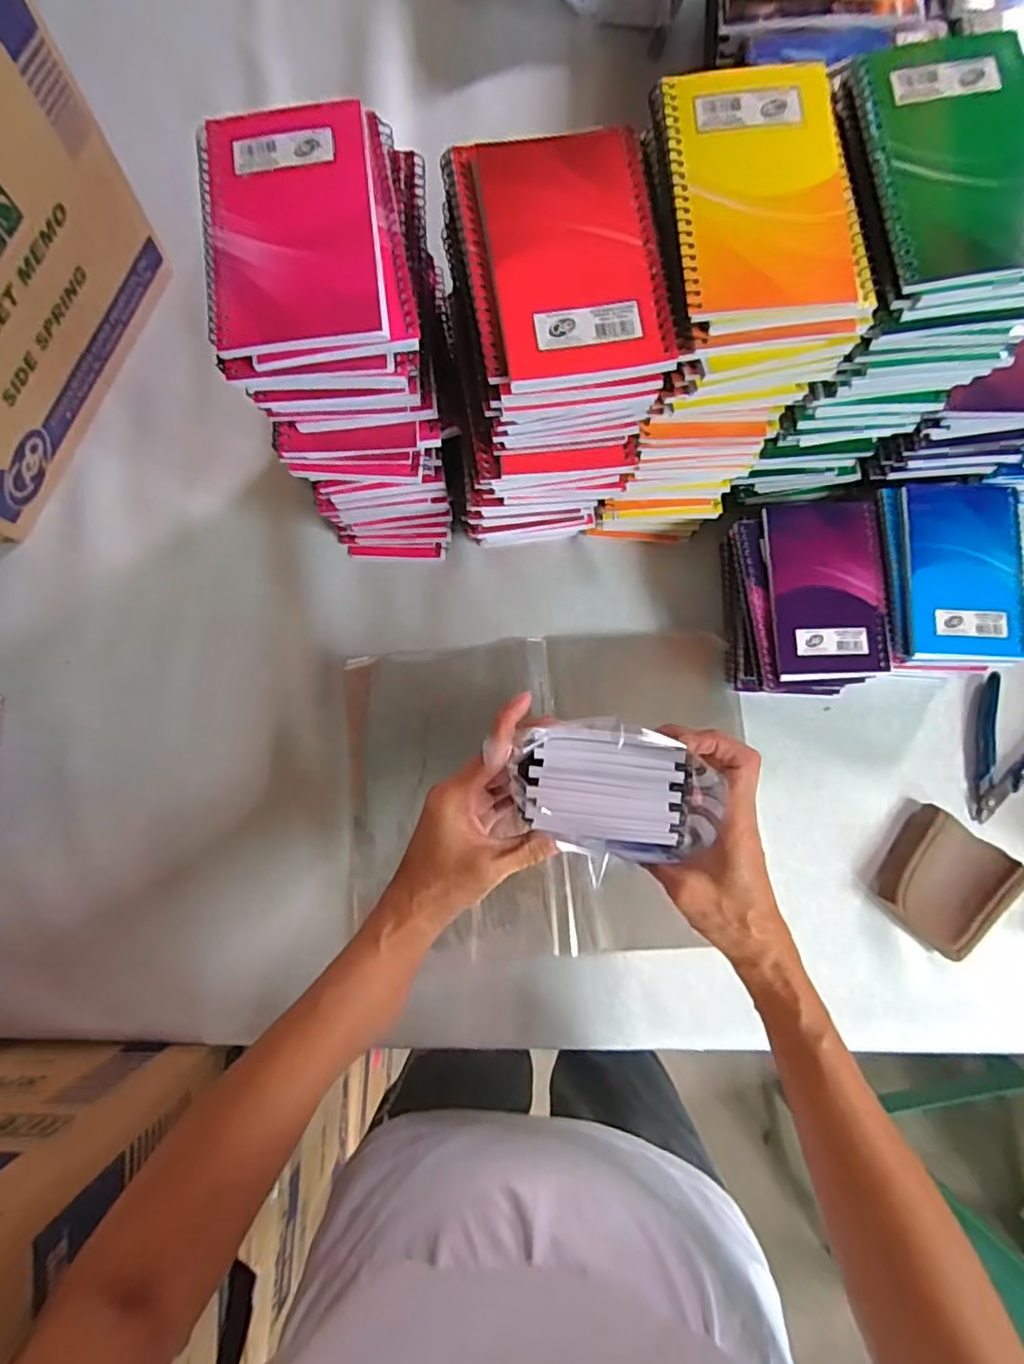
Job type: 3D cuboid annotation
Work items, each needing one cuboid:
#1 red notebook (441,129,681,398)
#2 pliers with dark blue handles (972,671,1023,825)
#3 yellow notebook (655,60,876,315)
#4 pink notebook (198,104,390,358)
[{"bbox_3d":[0.024,-0.209,0.300,0.093,0.009,0.130,-9,82,1],"label":"red notebook"},{"bbox_3d":[0.404,0.058,0.492,0.068,0.007,0.119,23,83,5],"label":"pliers with dark blue handles"},{"bbox_3d":[0.122,-0.240,0.295,0.086,0.009,0.126,-5,82,1],"label":"yellow notebook"},{"bbox_3d":[-0.110,-0.227,0.303,0.085,0.006,0.133,-8,82,1],"label":"pink notebook"}]

